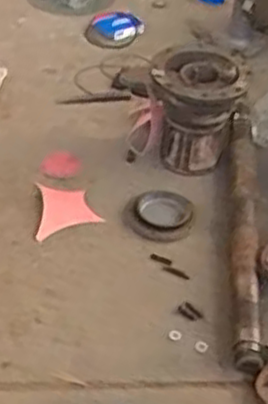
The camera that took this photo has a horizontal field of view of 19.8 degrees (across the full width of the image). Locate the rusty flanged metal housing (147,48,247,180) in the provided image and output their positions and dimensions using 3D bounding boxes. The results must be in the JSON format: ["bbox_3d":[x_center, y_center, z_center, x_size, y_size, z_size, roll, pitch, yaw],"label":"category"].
[{"bbox_3d":[0.148,-0.242,1.868,0.226,0.298,0.189,6,42,0],"label":"rusty flanged metal housing"}]

